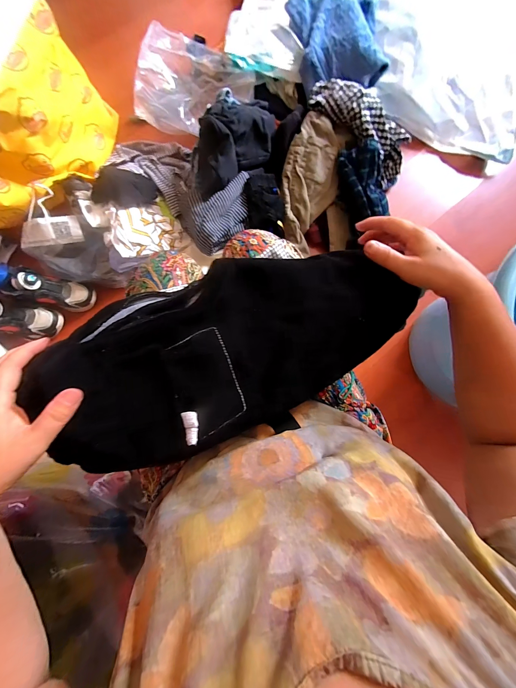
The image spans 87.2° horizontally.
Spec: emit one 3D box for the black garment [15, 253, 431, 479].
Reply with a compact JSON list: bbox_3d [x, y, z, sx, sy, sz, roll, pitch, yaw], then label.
[{"bbox_3d":[-0.016,0.005,0.295,0.405,0.061,0.172,-19,85,-15],"label":"black garment"}]

